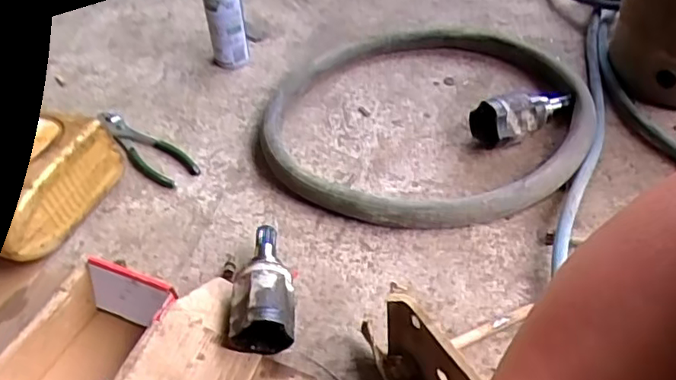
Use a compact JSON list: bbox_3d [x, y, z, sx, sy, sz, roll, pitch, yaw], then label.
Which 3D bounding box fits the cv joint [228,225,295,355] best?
[{"bbox_3d":[-0.090,0.115,0.734,0.072,0.070,0.158,-5,46,1],"label":"cv joint"}]

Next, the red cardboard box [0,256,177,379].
[{"bbox_3d":[-0.279,0.182,0.675,0.141,0.079,0.186,16,50,20],"label":"red cardboard box"}]

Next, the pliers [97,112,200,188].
[{"bbox_3d":[-0.316,-0.071,0.968,0.226,0.019,0.066,30,54,28],"label":"pliers"}]

